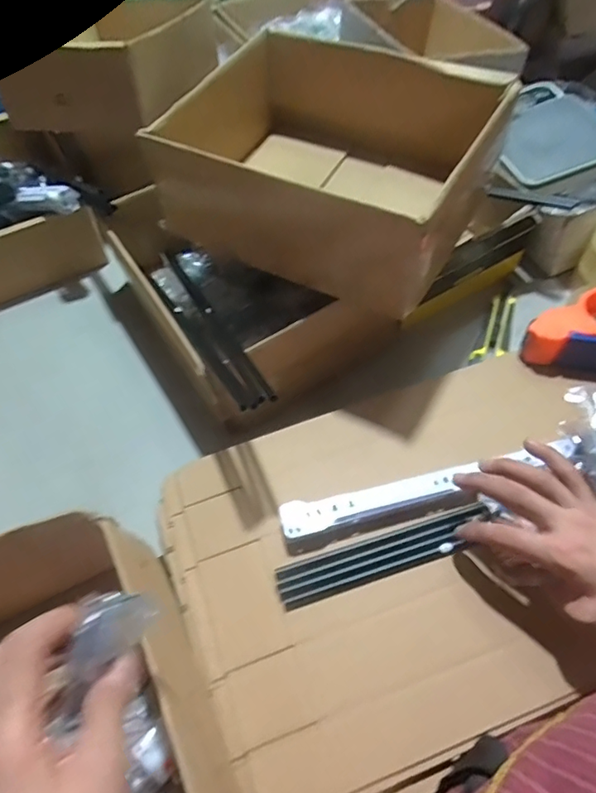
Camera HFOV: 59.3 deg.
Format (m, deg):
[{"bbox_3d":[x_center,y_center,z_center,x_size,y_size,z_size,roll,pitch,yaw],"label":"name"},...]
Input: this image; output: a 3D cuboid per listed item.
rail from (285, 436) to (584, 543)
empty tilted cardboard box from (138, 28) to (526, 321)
[{"bbox_3d":[0.125,0.084,0.506,0.289,0.015,0.035,-14,58,-5],"label":"rail"},{"bbox_3d":[0.034,-0.250,0.595,0.319,0.162,0.250,25,62,18],"label":"empty tilted cardboard box"}]

